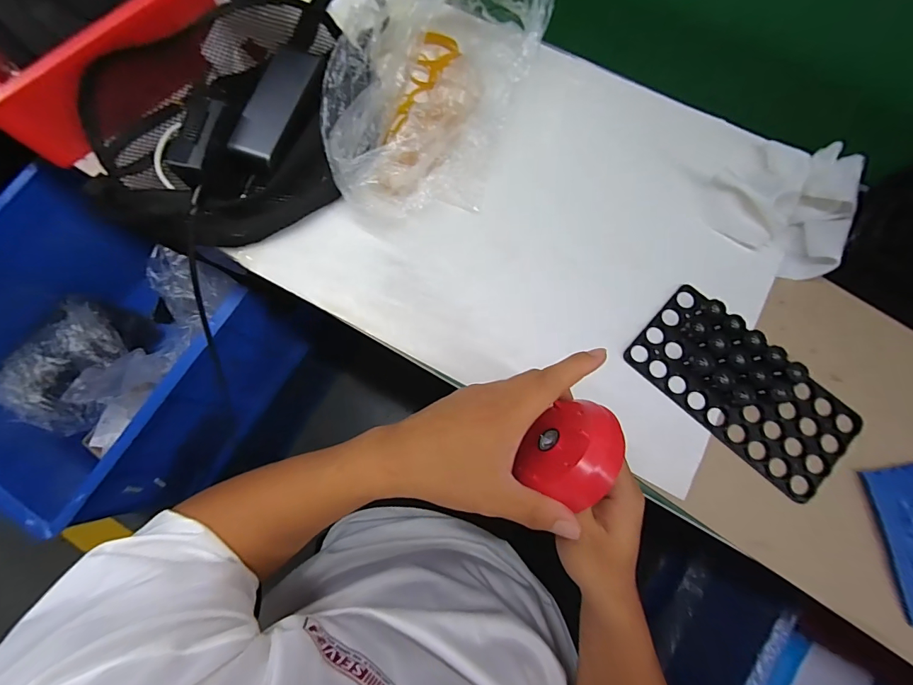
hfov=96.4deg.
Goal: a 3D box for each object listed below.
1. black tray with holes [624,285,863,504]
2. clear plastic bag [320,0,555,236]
[{"bbox_3d":[0.252,0.040,0.357,0.188,0.023,0.092,43,81,9],"label":"black tray with holes"},{"bbox_3d":[-0.023,-0.239,0.381,0.197,0.095,0.248,4,77,1],"label":"clear plastic bag"}]

